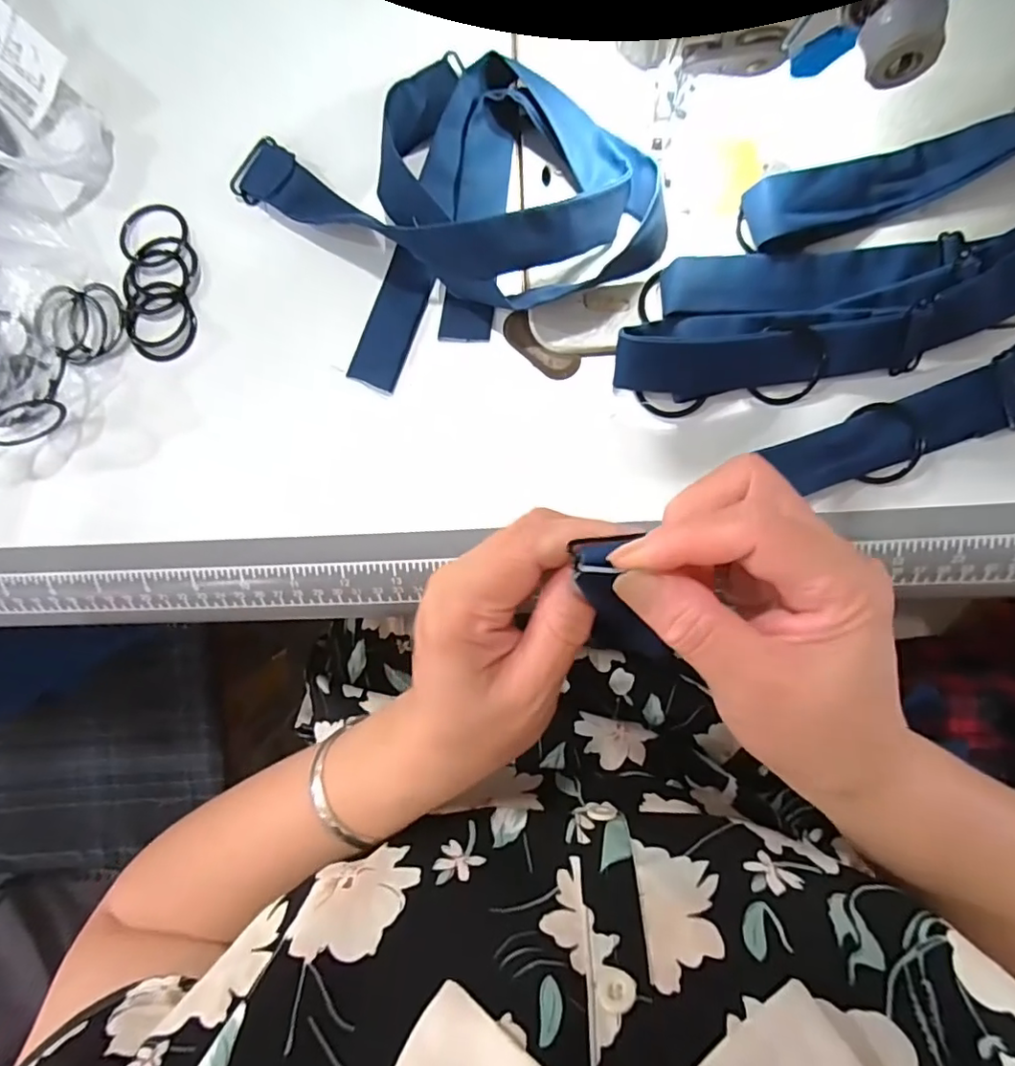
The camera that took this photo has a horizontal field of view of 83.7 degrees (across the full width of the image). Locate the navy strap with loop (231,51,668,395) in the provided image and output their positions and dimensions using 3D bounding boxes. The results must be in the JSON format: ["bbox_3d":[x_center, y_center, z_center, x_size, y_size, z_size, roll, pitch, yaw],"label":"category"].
[{"bbox_3d":[-0.028,-0.155,0.256,0.172,0.030,0.134,-22,85,4],"label":"navy strap with loop"}]

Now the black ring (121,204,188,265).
[{"bbox_3d":[-0.178,-0.151,0.286,0.034,0.004,0.031,0,87,6],"label":"black ring"}]

